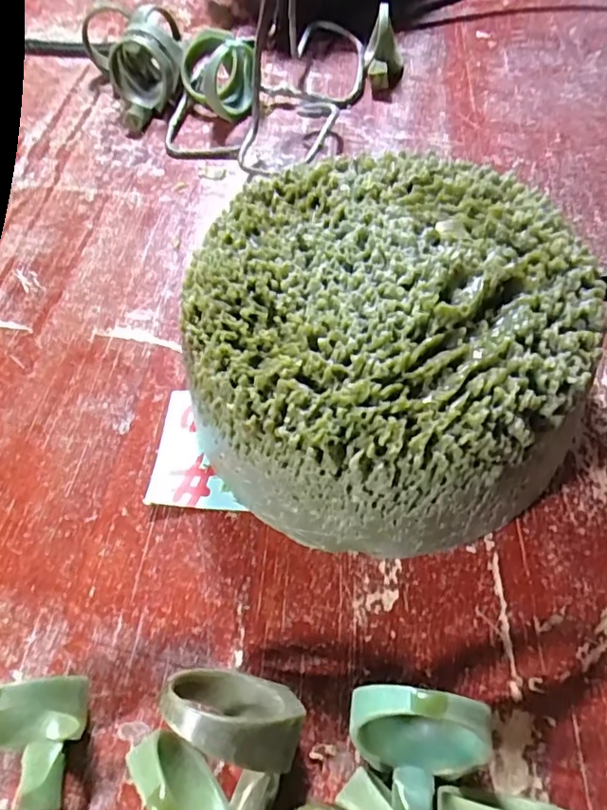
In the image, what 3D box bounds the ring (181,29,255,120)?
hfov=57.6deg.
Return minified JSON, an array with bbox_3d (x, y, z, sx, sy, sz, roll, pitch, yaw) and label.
[{"bbox_3d":[-0.036,-0.142,0.235,0.030,0.027,0.035,-12,59,-4],"label":"ring"}]

